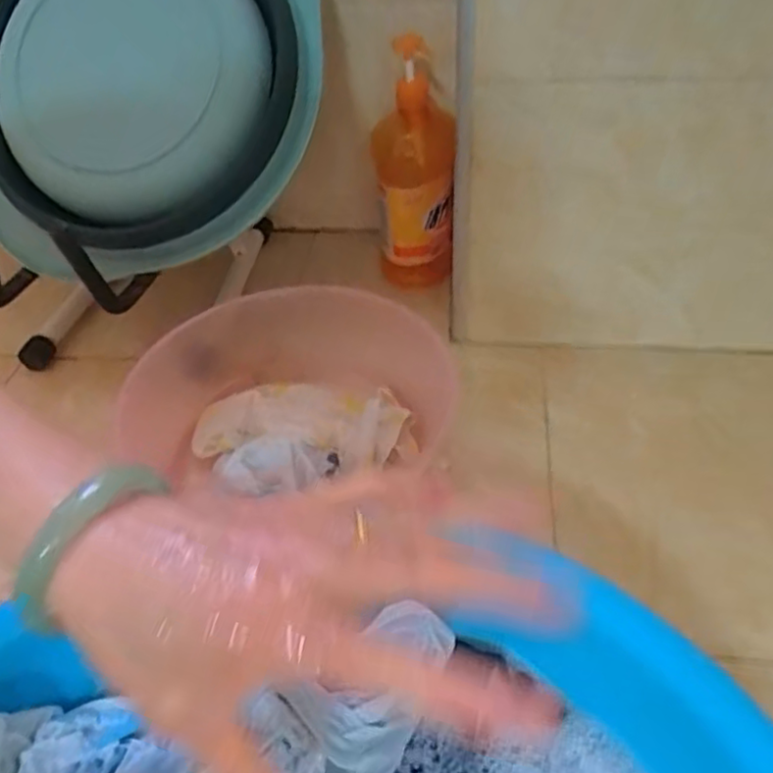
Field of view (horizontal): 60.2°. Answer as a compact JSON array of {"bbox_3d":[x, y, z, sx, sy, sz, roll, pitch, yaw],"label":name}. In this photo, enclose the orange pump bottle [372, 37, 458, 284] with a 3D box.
[{"bbox_3d":[0.029,-0.247,0.788,0.094,0.267,0.110,-7,44,0],"label":"orange pump bottle"}]

